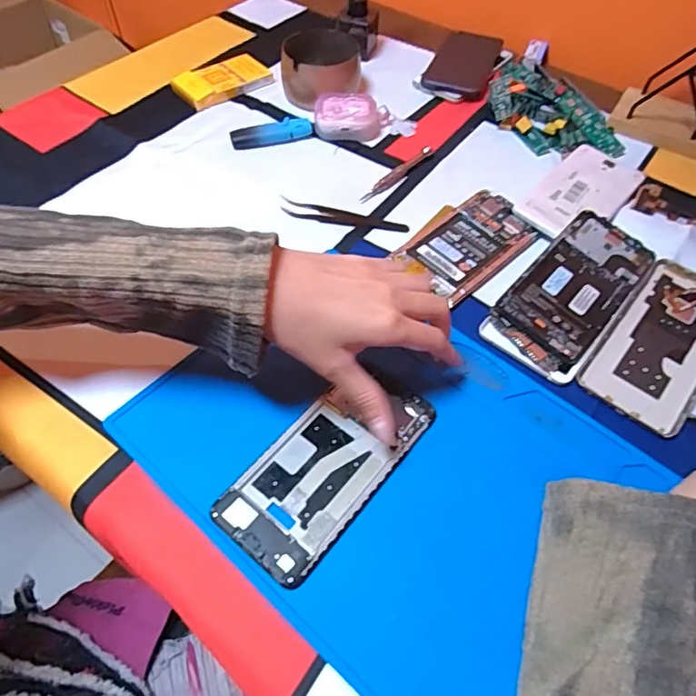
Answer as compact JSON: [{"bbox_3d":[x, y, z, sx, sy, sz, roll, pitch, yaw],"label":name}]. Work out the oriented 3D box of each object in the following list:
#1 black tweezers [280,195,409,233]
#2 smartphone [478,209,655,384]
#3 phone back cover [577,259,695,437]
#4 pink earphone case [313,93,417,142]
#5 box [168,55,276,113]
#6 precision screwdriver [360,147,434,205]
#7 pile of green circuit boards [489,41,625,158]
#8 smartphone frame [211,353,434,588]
[{"bbox_3d":[-0.003,-0.122,0.483,0.114,0.013,0.013,8,55,5],"label":"black tweezers"},{"bbox_3d":[0.184,-0.050,0.430,0.073,0.016,0.172,35,61,21],"label":"smartphone"},{"bbox_3d":[0.242,-0.006,0.406,0.073,0.011,0.151,35,61,21],"label":"phone back cover"},{"bbox_3d":[0.018,-0.241,0.559,0.105,0.030,0.048,2,55,0],"label":"pink earphone case"},{"bbox_3d":[-0.144,-0.305,0.610,0.104,0.014,0.064,-31,61,-21],"label":"box"},{"bbox_3d":[0.048,-0.170,0.521,0.011,0.010,0.106,37,62,22],"label":"precision screwdriver"},{"bbox_3d":[0.210,-0.276,0.591,0.109,0.022,0.195,-13,56,-10],"label":"pile of green circuit boards"},{"bbox_3d":[-0.008,0.072,0.344,0.071,0.010,0.151,37,62,22],"label":"smartphone frame"}]

